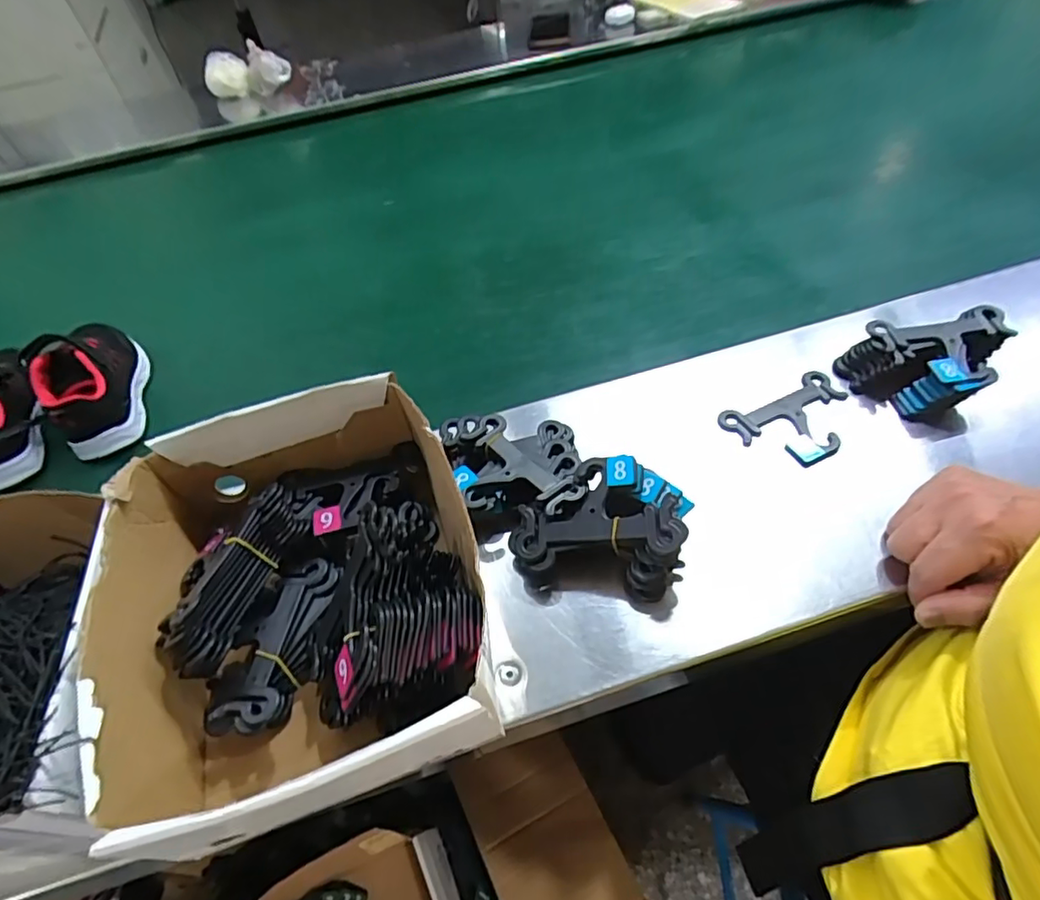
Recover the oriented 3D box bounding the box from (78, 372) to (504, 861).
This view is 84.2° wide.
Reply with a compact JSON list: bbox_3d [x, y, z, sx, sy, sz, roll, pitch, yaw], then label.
[{"bbox_3d":[-0.132,0.084,0.349,0.203,0.090,0.242,-19,53,-8],"label":"box"}]

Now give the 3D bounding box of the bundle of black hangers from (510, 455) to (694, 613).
[{"bbox_3d":[0.054,0.050,0.384,0.113,0.043,0.091,3,53,8],"label":"bundle of black hangers"}]

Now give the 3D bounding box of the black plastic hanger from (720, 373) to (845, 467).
[{"bbox_3d":[0.219,-0.023,0.449,0.102,0.006,0.071,-24,54,-12],"label":"black plastic hanger"}]

